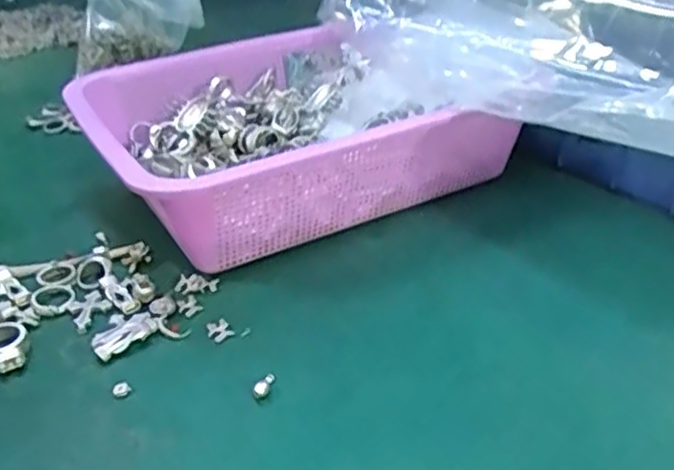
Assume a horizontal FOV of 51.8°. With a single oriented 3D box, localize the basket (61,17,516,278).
[{"bbox_3d":[-0.038,-0.070,0.503,0.260,0.083,0.219,-19,35,-26],"label":"basket"}]

